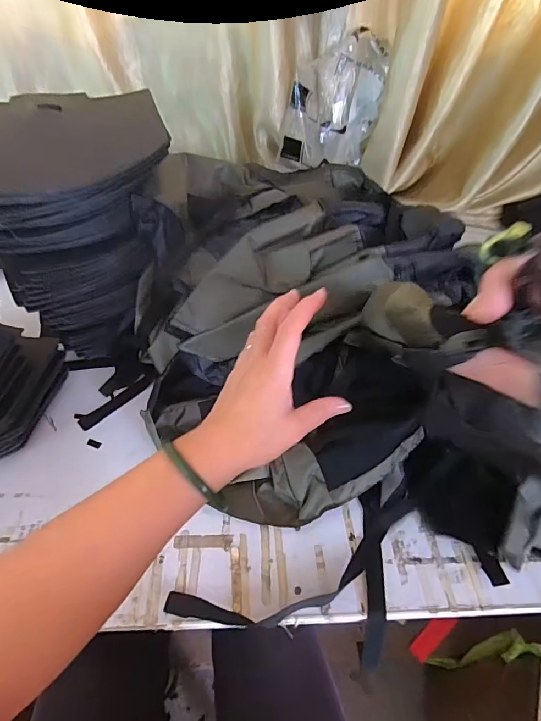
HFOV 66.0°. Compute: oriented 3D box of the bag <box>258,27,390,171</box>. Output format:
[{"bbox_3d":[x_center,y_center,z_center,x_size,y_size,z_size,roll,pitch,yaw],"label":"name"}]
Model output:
[{"bbox_3d":[0.116,-0.494,0.829,0.214,0.244,0.095,-14,51,-16],"label":"bag"}]

